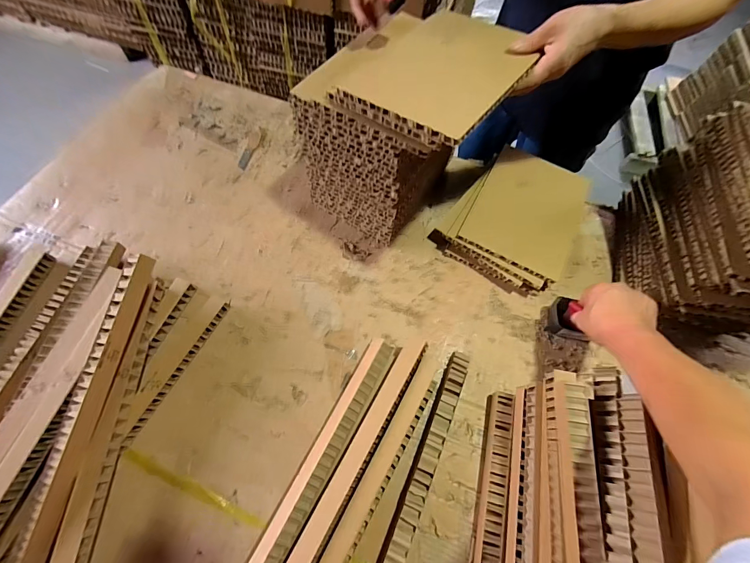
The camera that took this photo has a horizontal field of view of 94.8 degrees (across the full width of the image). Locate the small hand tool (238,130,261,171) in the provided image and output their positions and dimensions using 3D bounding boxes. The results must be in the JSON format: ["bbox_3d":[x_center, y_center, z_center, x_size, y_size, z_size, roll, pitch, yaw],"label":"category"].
[{"bbox_3d":[-0.266,-0.283,0.738,0.025,0.004,0.112,6,64,1],"label":"small hand tool"}]

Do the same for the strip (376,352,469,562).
[{"bbox_3d":[0.036,0.319,0.440,0.034,0.026,0.488,22,65,9],"label":"strip"}]

